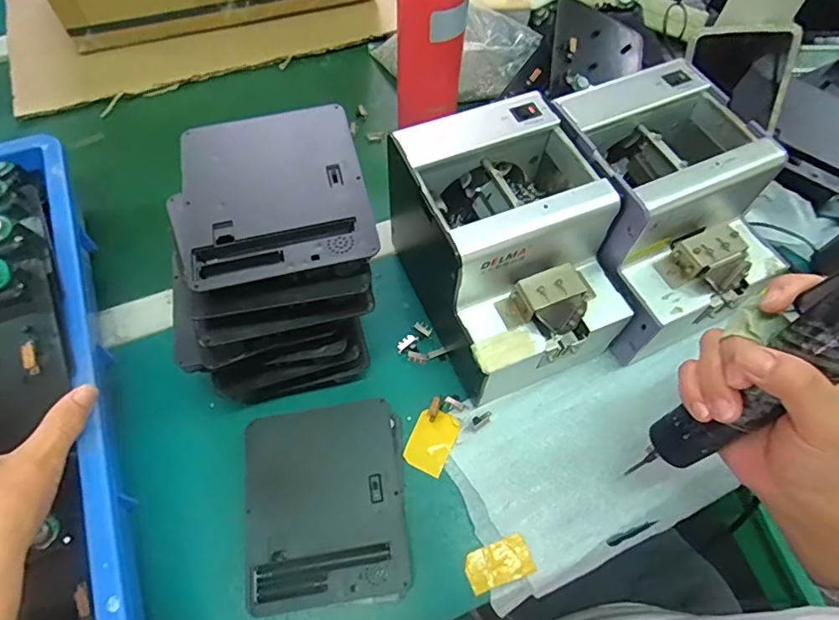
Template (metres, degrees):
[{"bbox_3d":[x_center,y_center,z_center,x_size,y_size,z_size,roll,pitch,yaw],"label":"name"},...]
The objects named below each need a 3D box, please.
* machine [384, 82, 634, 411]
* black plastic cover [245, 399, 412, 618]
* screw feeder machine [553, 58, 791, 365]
[{"bbox_3d":[0.069,-0.045,0.408,0.127,0.143,0.171,-21,64,-12],"label":"machine"},{"bbox_3d":[-0.067,0.140,0.375,0.113,0.027,0.131,-6,62,-4],"label":"black plastic cover"},{"bbox_3d":[0.193,-0.077,0.413,0.126,0.125,0.170,-22,64,-13],"label":"screw feeder machine"}]

